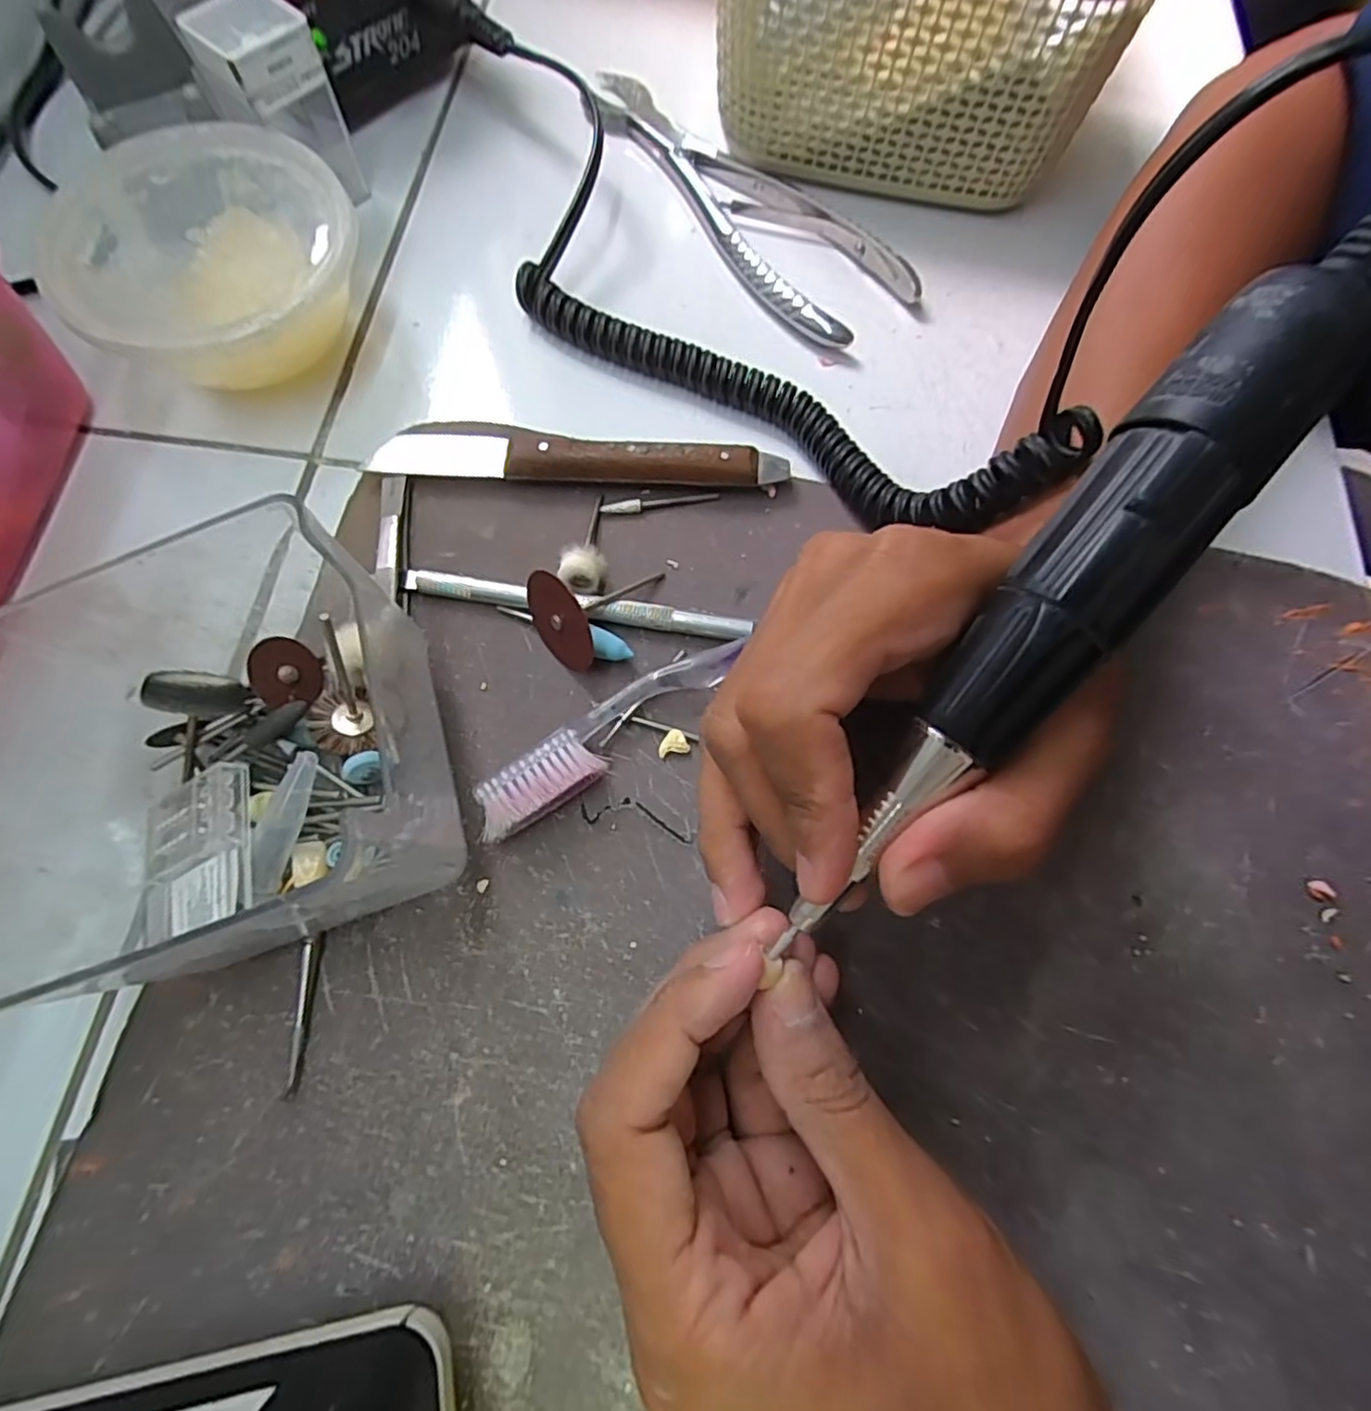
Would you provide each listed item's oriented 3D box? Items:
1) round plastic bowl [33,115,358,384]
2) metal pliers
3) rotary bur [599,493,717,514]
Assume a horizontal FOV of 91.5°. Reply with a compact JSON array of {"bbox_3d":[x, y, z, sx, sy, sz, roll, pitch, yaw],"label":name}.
[{"bbox_3d":[-0.170,-0.156,0.249,0.102,0.045,0.105,1,71,-2],"label":"round plastic bowl"},{"bbox_3d":[0.027,-0.234,0.302,0.061,0.012,0.189,-30,74,-12],"label":"metal pliers"},{"bbox_3d":[-0.009,-0.075,0.246,0.043,0.004,0.005,-7,71,-5],"label":"rotary bur"}]

